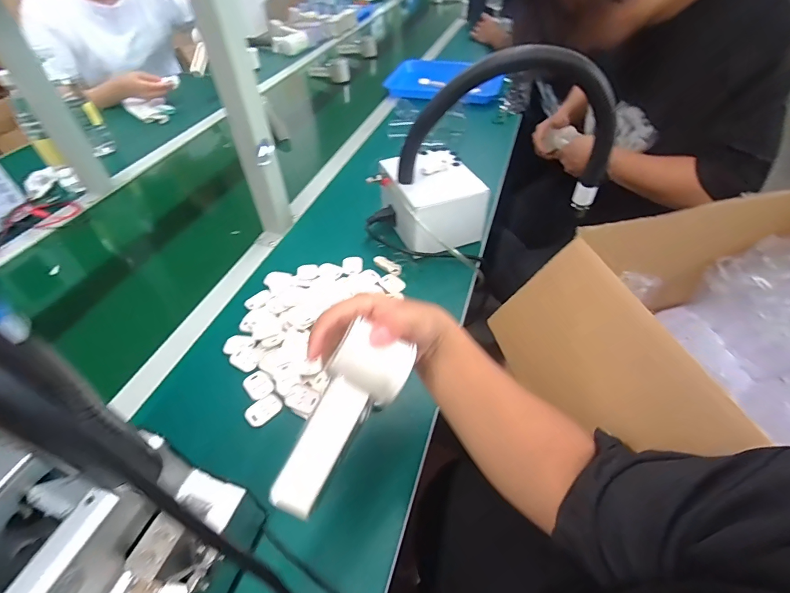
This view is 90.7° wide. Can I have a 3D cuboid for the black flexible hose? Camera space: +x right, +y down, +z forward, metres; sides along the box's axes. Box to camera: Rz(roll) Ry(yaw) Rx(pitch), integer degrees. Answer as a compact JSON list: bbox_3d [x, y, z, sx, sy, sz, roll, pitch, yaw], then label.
[{"bbox_3d":[0.163,-0.242,0.568,0.311,0.212,0.060,5,47,7],"label":"black flexible hose"}]

